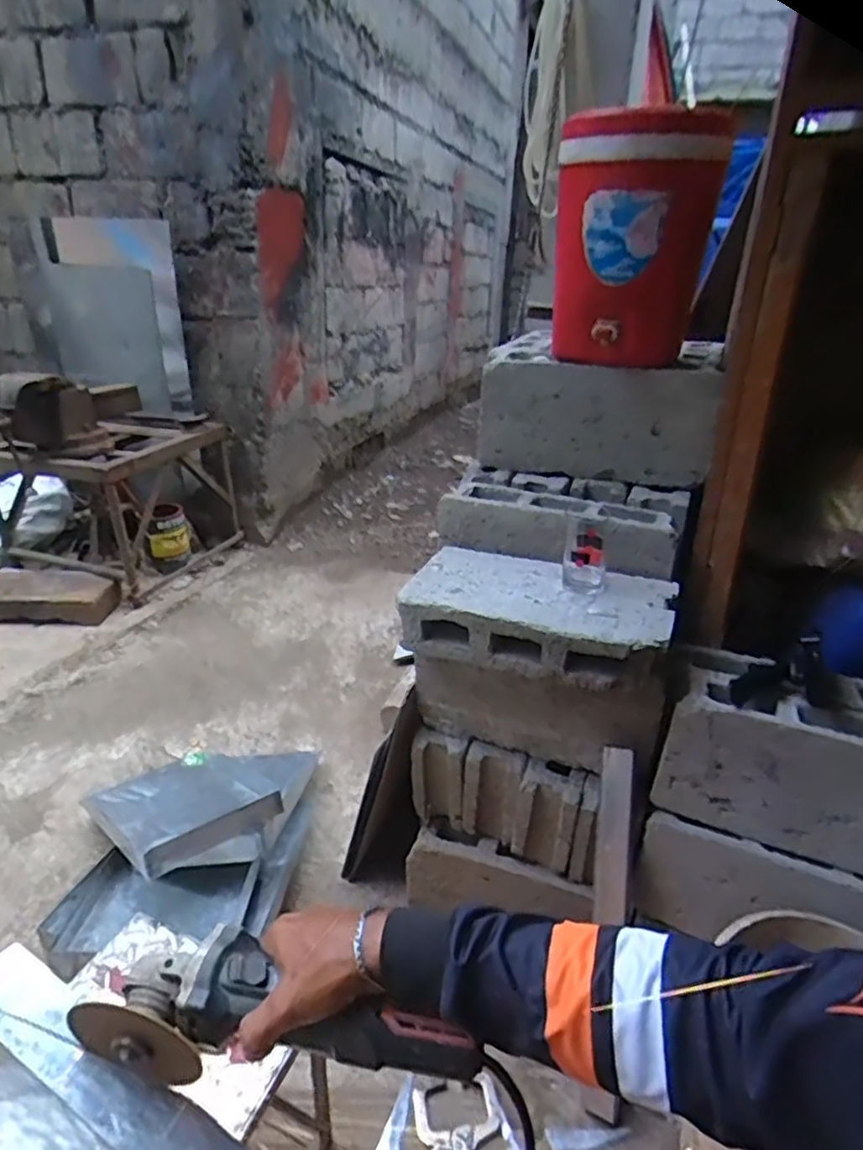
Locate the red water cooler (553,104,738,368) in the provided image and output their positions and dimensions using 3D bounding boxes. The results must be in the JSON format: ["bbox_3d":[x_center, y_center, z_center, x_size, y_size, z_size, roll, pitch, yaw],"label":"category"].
[{"bbox_3d":[0.310,-0.507,1.033,0.228,0.327,0.226,8,24,13],"label":"red water cooler"}]

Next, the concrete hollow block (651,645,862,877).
[{"bbox_3d":[0.559,0.264,0.959,0.394,0.195,0.205,12,25,21],"label":"concrete hollow block"}]

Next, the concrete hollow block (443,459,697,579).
[{"bbox_3d":[0.222,-0.095,1.126,0.398,0.103,0.180,10,25,17],"label":"concrete hollow block"}]

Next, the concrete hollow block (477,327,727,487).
[{"bbox_3d":[0.304,-0.296,1.195,0.397,0.196,0.189,10,25,17],"label":"concrete hollow block"}]

